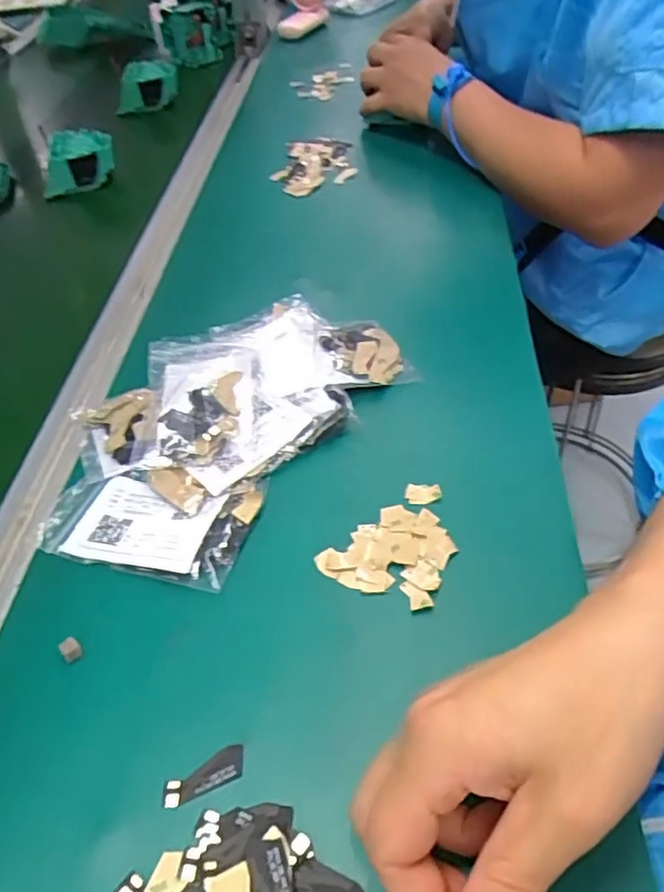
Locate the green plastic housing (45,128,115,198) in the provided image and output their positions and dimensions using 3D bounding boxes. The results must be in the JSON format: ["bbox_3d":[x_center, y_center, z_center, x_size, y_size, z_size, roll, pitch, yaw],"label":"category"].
[{"bbox_3d":[-0.275,-0.310,0.706,0.079,0.044,0.067,-13,47,-6],"label":"green plastic housing"}]

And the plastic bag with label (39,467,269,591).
[{"bbox_3d":[-0.103,0.039,0.369,0.115,0.008,0.070,8,48,14],"label":"plastic bag with label"}]

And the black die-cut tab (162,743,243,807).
[{"bbox_3d":[-0.055,0.141,0.279,0.036,0.004,0.014,-21,48,-13],"label":"black die-cut tab"}]

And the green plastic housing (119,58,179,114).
[{"bbox_3d":[-0.242,-0.471,0.853,0.086,0.044,0.068,-17,47,-9],"label":"green plastic housing"}]

